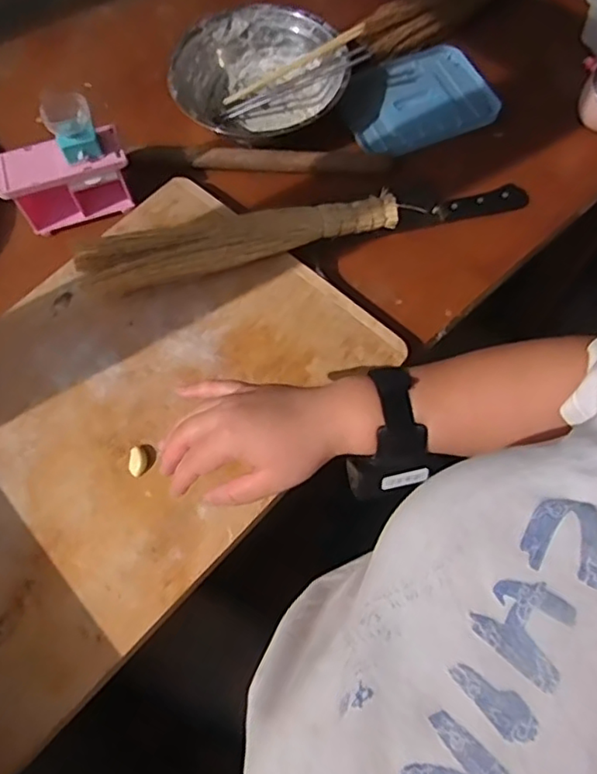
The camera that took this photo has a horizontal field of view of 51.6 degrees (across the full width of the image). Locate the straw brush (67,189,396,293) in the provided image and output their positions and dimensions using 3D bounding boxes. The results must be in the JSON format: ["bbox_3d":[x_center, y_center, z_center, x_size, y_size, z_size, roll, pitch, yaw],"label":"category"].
[{"bbox_3d":[-0.063,-0.166,0.707,0.367,0.063,0.060,-18,66,-5],"label":"straw brush"}]

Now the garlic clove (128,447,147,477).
[{"bbox_3d":[-0.163,0.075,0.627,0.018,0.009,0.028,-6,66,0],"label":"garlic clove"}]

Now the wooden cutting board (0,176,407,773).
[{"bbox_3d":[-0.212,0.045,0.640,0.375,0.034,0.591,39,73,18],"label":"wooden cutting board"}]

